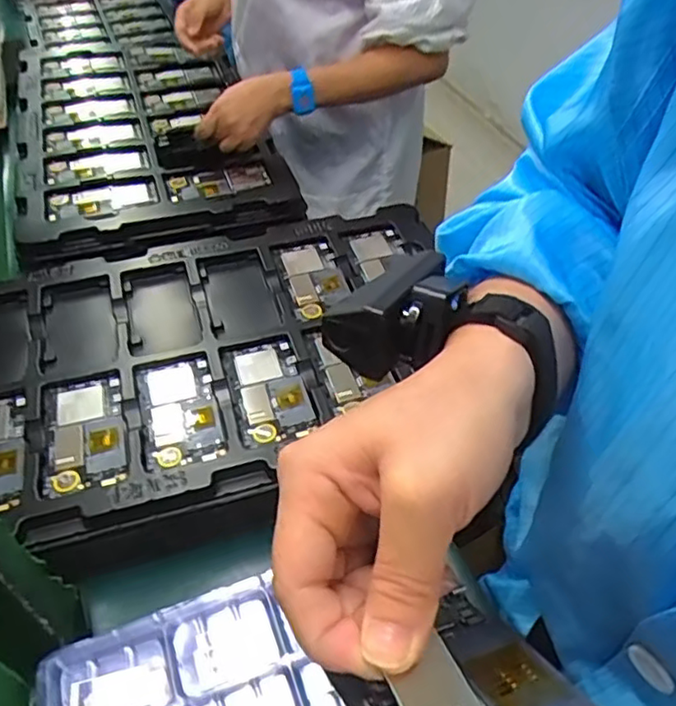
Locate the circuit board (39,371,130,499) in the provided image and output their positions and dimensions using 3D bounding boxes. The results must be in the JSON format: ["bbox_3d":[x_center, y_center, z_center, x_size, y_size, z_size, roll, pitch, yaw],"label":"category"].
[{"bbox_3d":[-0.226,0.069,0.561,0.070,0.006,0.125,-16,49,-11],"label":"circuit board"}]

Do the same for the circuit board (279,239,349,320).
[{"bbox_3d":[-0.025,-0.085,0.711,0.060,0.008,0.129,-14,48,-9],"label":"circuit board"}]

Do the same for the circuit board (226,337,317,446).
[{"bbox_3d":[-0.064,0.034,0.600,0.063,0.012,0.124,-13,48,-9],"label":"circuit board"}]

